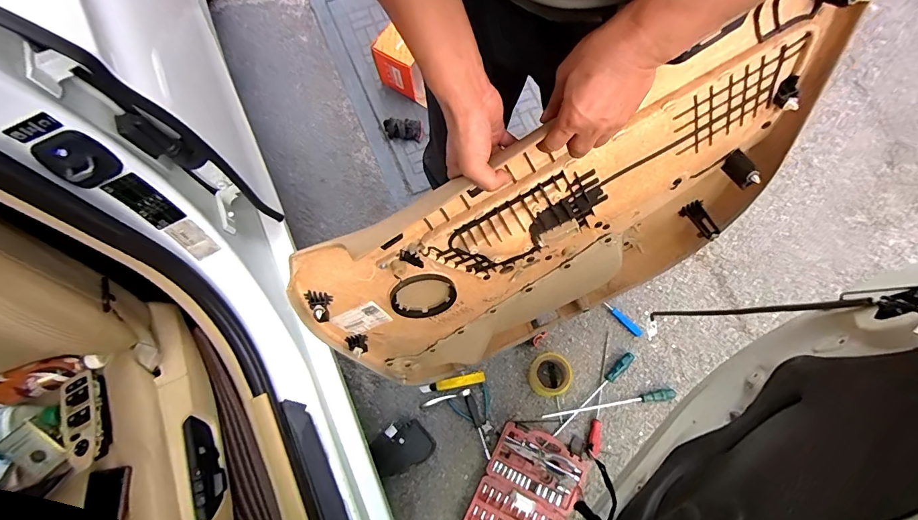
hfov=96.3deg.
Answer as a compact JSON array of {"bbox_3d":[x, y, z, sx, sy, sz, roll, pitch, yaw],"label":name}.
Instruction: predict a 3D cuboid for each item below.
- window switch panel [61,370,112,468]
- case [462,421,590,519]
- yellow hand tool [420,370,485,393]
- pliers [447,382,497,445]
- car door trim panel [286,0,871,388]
[{"bbox_3d":[-0.619,0.265,0.679,0.062,0.033,0.153,-29,64,-5],"label":"window switch panel"},{"bbox_3d":[0.173,0.611,1.075,0.233,0.034,0.304,27,79,7],"label":"case"},{"bbox_3d":[-0.017,0.342,1.142,0.181,0.017,0.031,-12,77,-1],"label":"yellow hand tool"},{"bbox_3d":[0.047,0.431,1.128,0.113,0.014,0.147,-21,77,-4],"label":"pliers"},{"bbox_3d":[0.140,-0.020,0.686,0.788,0.582,0.083,-24,58,5],"label":"car door trim panel"}]

